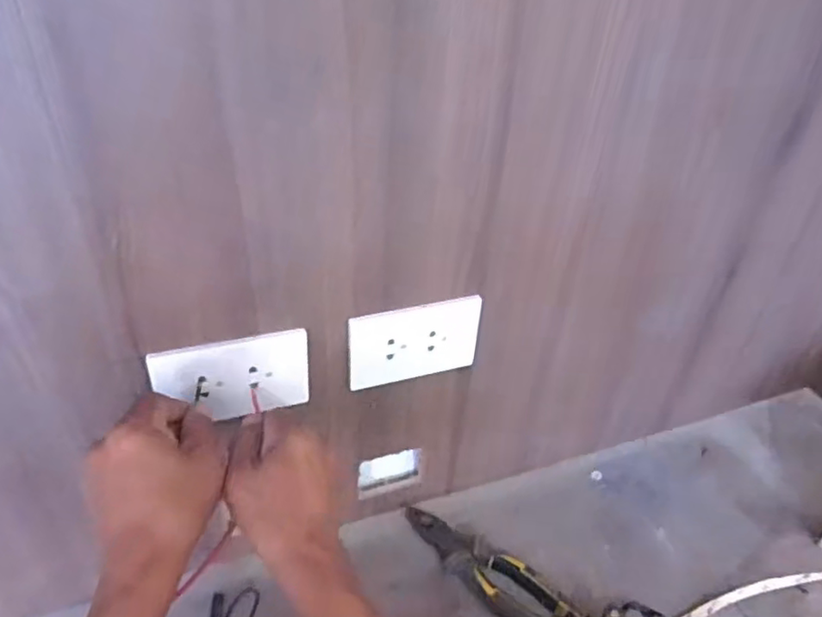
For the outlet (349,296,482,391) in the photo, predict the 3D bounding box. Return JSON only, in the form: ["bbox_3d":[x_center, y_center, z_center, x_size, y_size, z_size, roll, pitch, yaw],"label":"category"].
[{"bbox_3d":[0.004,0.031,0.557,0.118,0.073,0.011,-9,39,-20],"label":"outlet"}]

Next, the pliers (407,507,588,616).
[{"bbox_3d":[0.080,0.269,0.638,0.202,0.032,0.054,29,42,28],"label":"pliers"}]

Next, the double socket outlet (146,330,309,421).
[{"bbox_3d":[-0.140,0.056,0.501,0.118,0.070,0.011,-8,39,-19],"label":"double socket outlet"}]

